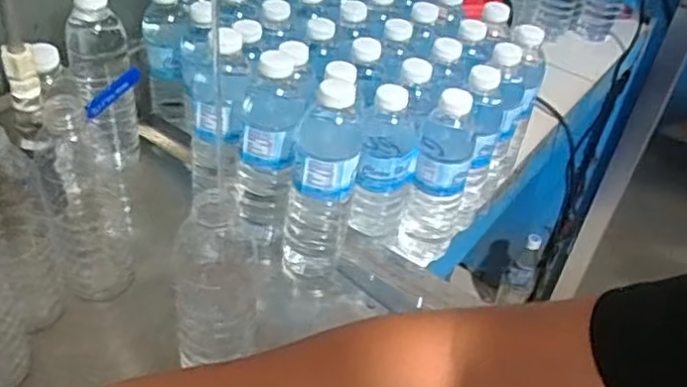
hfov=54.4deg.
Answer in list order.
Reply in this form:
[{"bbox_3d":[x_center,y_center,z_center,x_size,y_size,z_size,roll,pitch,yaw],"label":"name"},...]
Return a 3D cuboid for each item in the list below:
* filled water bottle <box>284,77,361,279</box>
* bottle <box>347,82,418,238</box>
[{"bbox_3d":[-0.020,-0.012,0.637,0.065,0.199,0.073,6,41,-2],"label":"filled water bottle"},{"bbox_3d":[0.043,-0.032,0.700,0.062,0.172,0.070,9,41,2],"label":"bottle"}]

